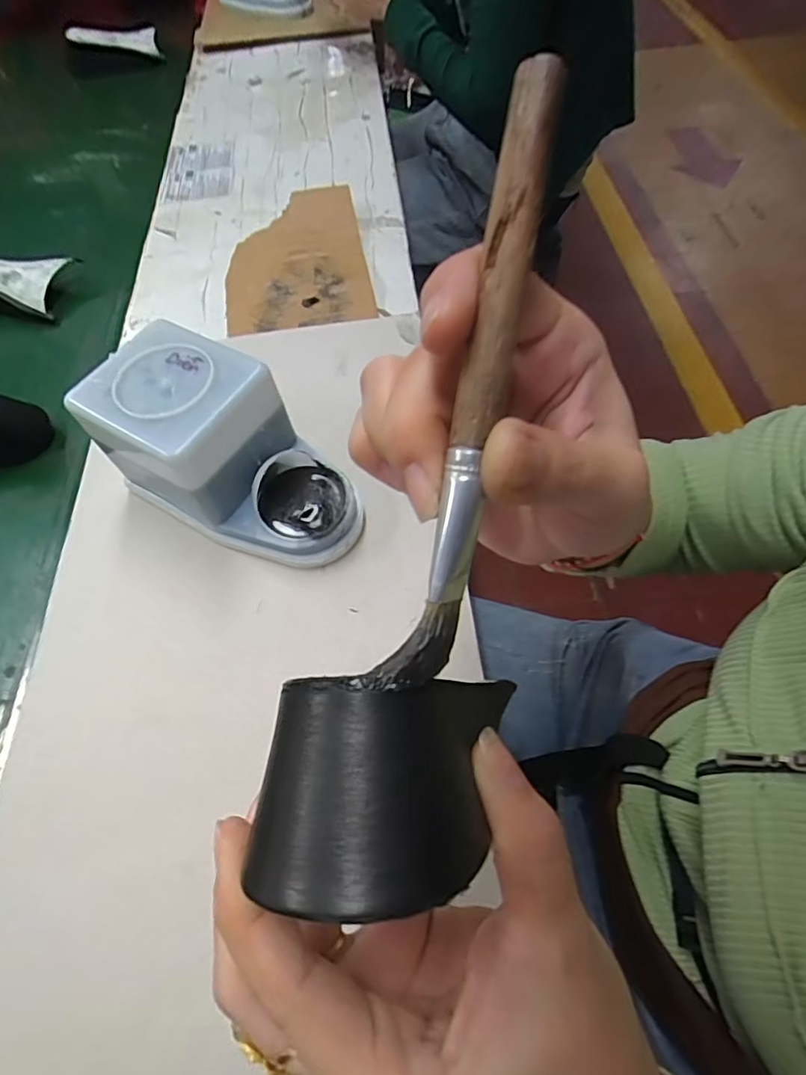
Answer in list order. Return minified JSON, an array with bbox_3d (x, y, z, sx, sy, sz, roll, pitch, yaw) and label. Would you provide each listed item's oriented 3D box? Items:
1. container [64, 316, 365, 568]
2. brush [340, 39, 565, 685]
[{"bbox_3d":[-0.121,-0.058,0.384,0.188,0.105,0.107,26,65,16],"label":"container"},{"bbox_3d":[0.015,-0.033,0.122,0.016,0.012,0.140,13,95,10],"label":"brush"}]

